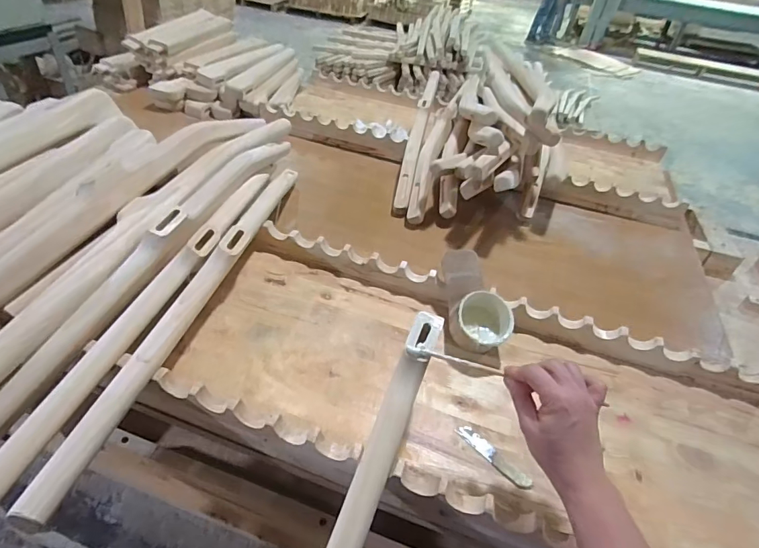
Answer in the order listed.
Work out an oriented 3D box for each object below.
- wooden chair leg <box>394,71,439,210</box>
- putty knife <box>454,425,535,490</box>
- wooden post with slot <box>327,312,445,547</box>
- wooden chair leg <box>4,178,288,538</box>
[{"bbox_3d":[0.107,-0.391,1.207,0.041,0.101,0.669,11,41,4],"label":"wooden chair leg"},{"bbox_3d":[0.139,0.221,0.550,0.020,0.005,0.102,-29,52,-35],"label":"putty knife"},{"bbox_3d":[-0.018,0.222,0.427,0.033,0.025,0.419,18,64,12],"label":"wooden post with slot"},{"bbox_3d":[-0.242,0.007,0.638,0.038,0.046,0.658,12,41,5],"label":"wooden chair leg"}]

